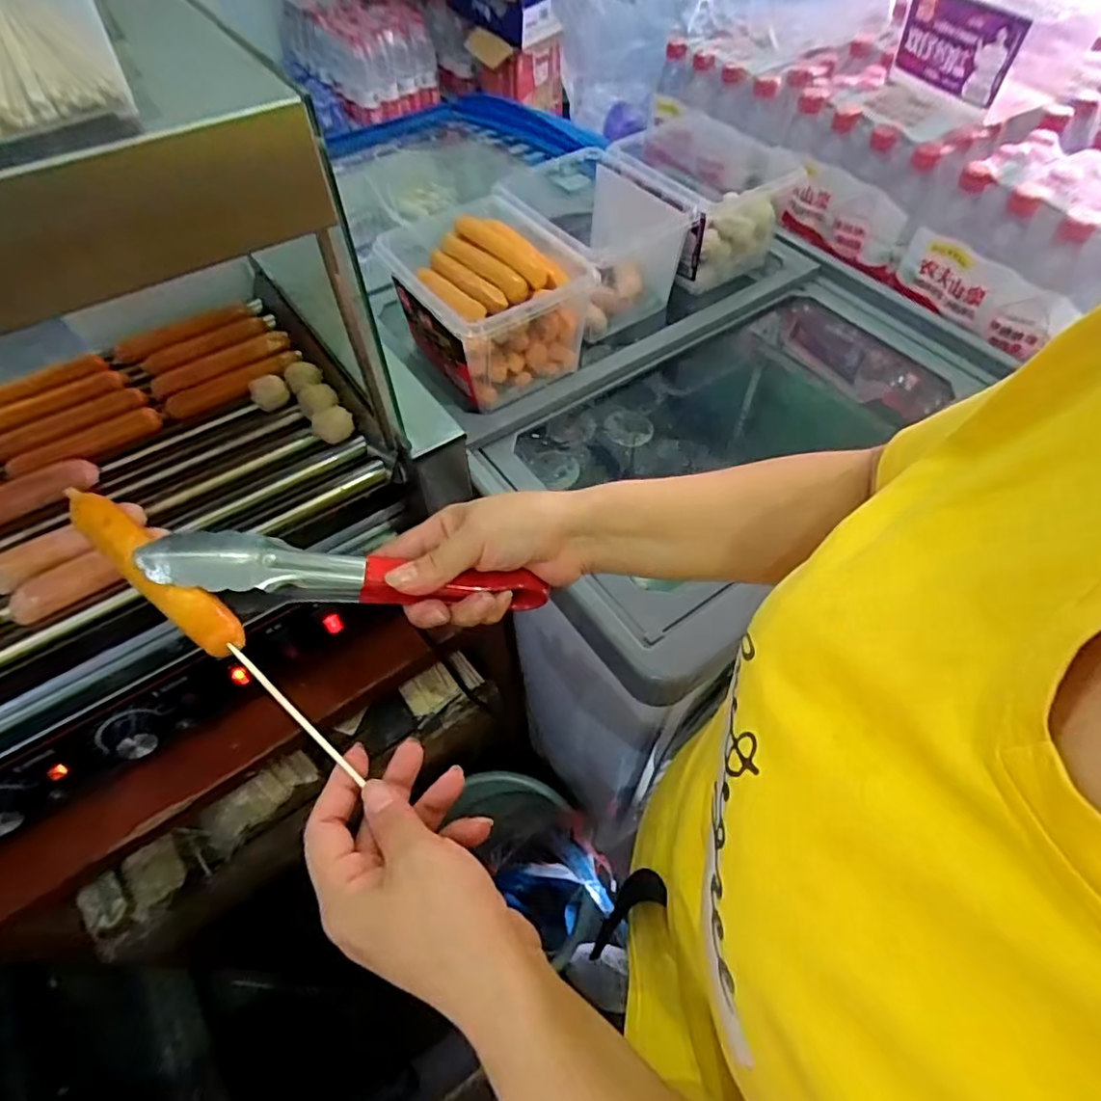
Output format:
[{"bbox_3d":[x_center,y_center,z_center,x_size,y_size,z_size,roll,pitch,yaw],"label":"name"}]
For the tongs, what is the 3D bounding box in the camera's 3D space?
[{"bbox_3d":[-0.114,0.018,0.361,0.223,0.026,0.036,7,55,-12],"label":"tongs"}]

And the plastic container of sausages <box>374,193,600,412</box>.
[{"bbox_3d":[-0.064,-0.265,0.668,0.173,0.126,0.194,-33,61,-19],"label":"plastic container of sausages"}]

